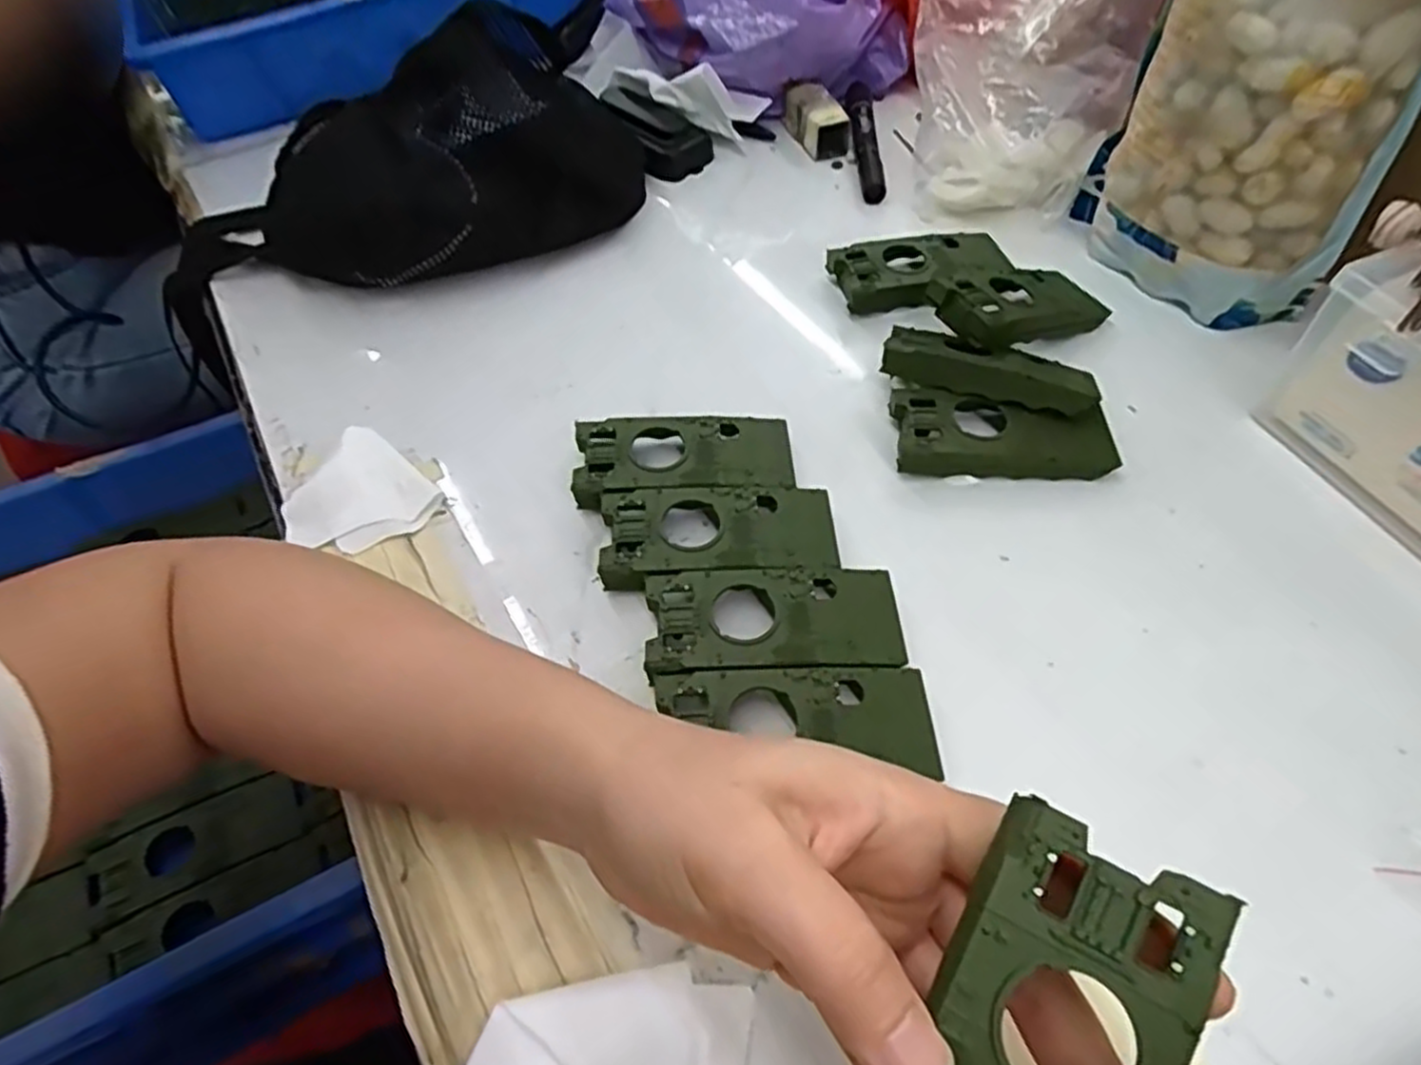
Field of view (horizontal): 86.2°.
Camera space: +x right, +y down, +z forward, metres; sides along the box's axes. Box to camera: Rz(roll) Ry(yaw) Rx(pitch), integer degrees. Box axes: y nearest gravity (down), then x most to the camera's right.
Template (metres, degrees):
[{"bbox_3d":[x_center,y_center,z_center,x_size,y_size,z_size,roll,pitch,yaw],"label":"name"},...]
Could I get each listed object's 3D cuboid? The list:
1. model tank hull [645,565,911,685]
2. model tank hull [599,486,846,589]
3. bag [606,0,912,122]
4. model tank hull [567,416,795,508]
[{"bbox_3d":[0.026,0.038,0.317,0.103,0.016,0.046,-3,54,1],"label":"model tank hull"},{"bbox_3d":[0.004,0.001,0.346,0.103,0.018,0.047,-4,54,0],"label":"model tank hull"},{"bbox_3d":[0.041,-0.365,0.550,0.216,0.085,0.090,-5,54,-1],"label":"bag"},{"bbox_3d":[-0.013,-0.035,0.372,0.103,0.018,0.046,-5,54,-1],"label":"model tank hull"}]

